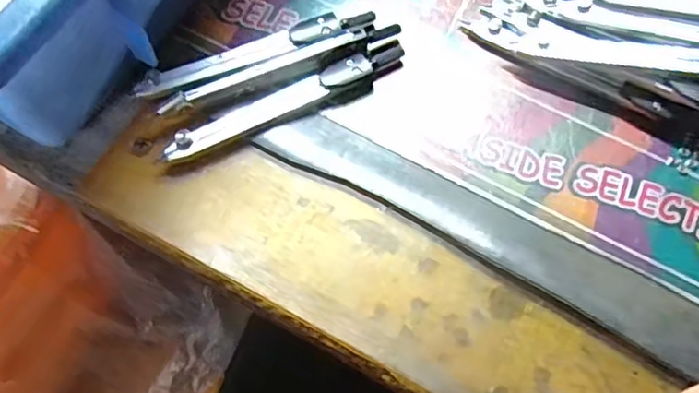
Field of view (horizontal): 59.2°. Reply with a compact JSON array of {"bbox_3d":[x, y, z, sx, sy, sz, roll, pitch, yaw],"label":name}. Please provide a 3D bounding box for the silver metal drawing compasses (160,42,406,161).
[{"bbox_3d":[-0.026,-0.042,0.265,0.113,0.009,0.012,-27,68,-12],"label":"silver metal drawing compasses"}]

